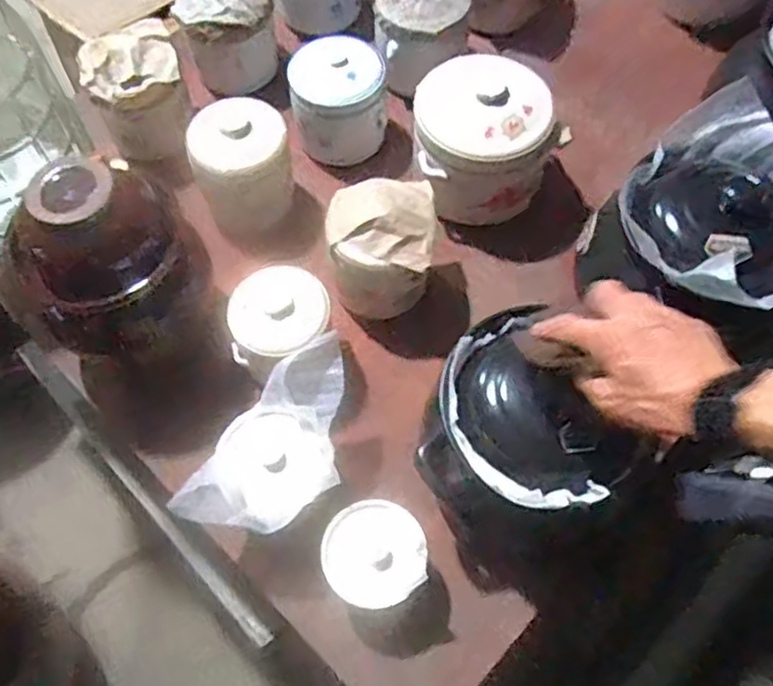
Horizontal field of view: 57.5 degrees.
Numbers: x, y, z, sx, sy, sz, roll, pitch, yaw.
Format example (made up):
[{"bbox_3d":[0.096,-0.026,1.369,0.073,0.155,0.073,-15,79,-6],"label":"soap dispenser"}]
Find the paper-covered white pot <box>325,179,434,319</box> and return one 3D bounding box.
[{"bbox_3d":[-0.006,-0.106,0.795,0.112,0.127,0.120,-1,65,1],"label":"paper-covered white pot"}]

